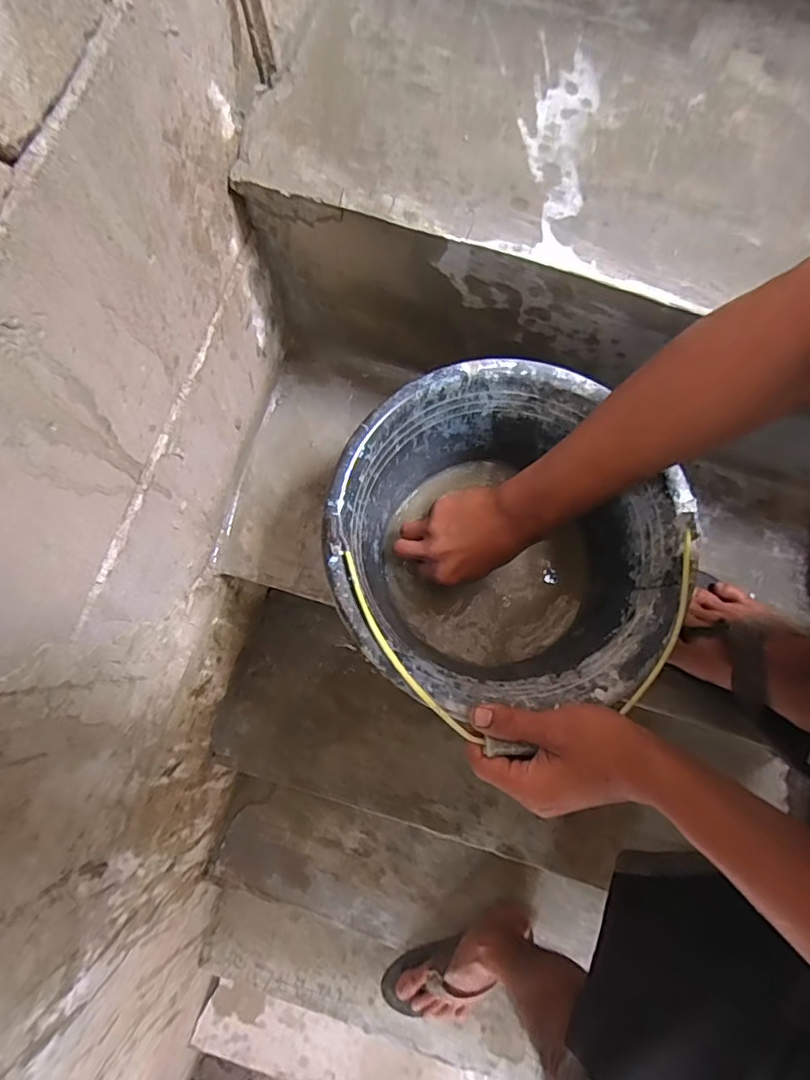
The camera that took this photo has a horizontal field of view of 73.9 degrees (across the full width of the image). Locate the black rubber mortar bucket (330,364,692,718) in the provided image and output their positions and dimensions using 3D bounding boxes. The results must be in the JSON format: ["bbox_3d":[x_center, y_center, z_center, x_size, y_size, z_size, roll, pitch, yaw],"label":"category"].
[{"bbox_3d":[0.083,0.003,0.506,0.286,0.151,0.280,0,77,0],"label":"black rubber mortar bucket"}]

